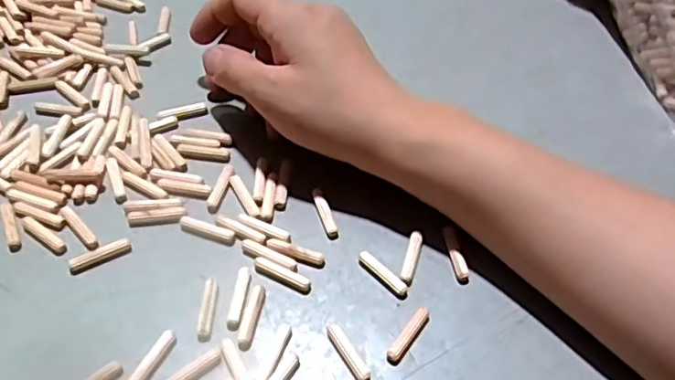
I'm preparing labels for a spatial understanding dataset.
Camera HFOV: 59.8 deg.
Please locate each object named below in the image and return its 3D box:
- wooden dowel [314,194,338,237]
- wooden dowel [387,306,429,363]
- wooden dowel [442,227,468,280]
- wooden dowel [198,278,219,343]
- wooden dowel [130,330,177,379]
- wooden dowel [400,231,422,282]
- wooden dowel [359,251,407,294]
[{"bbox_3d":[-0.006,0.012,0.301,0.006,0.004,0.025,-13,54,-13],"label":"wooden dowel"},{"bbox_3d":[0.032,0.064,0.262,0.006,0.004,0.030,31,57,19],"label":"wooden dowel"},{"bbox_3d":[0.058,0.030,0.287,0.006,0.005,0.027,-11,54,-11],"label":"wooden dowel"},{"bbox_3d":[-0.059,0.054,0.267,0.006,0.004,0.030,2,52,-1],"label":"wooden dowel"},{"bbox_3d":[-0.079,0.074,0.251,0.006,0.005,0.030,22,54,13],"label":"wooden dowel"},{"bbox_3d":[0.036,0.033,0.286,0.006,0.004,0.027,15,53,8],"label":"wooden dowel"},{"bbox_3d":[0.022,0.040,0.282,0.006,0.004,0.028,-36,62,-26],"label":"wooden dowel"}]

